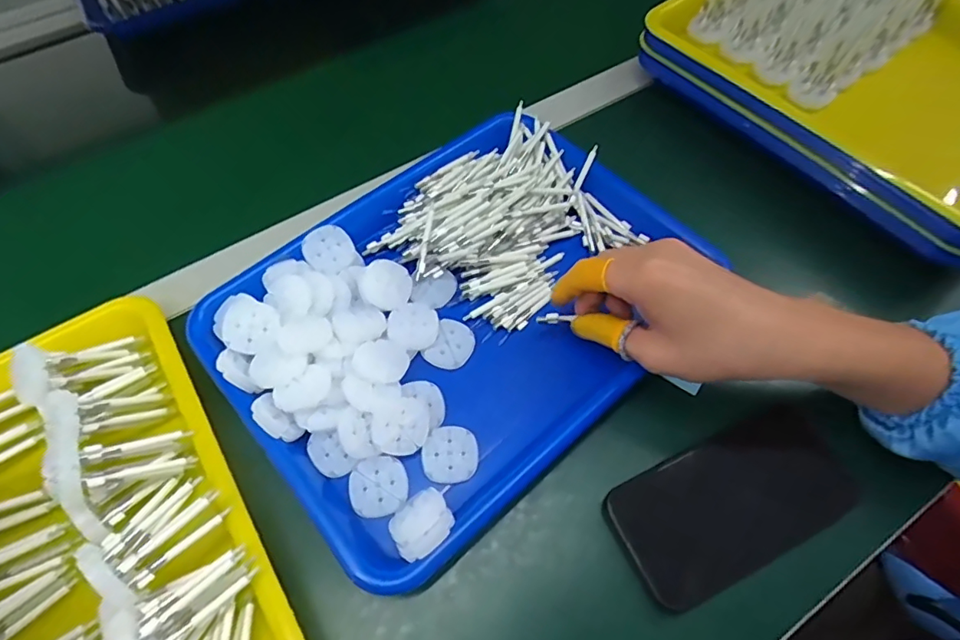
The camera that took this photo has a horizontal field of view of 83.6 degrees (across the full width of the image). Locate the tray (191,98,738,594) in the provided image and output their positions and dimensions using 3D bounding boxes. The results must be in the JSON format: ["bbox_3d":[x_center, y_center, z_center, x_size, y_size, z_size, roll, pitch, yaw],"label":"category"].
[{"bbox_3d":[-0.013,-0.019,0.383,0.321,0.030,0.246,-40,70,-18],"label":"tray"}]

